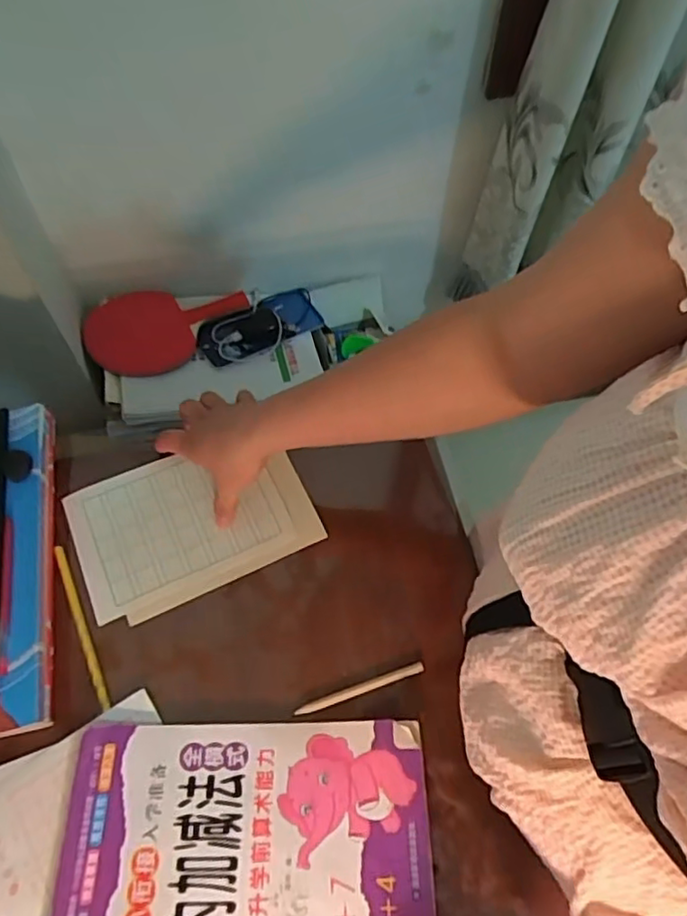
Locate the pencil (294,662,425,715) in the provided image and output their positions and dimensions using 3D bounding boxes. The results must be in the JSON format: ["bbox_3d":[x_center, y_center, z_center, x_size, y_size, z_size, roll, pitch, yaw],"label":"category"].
[{"bbox_3d":[0.014,0.185,0.492,0.105,0.004,0.009,-16,59,-10],"label":"pencil"}]

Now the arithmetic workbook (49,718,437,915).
[{"bbox_3d":[-0.067,0.279,0.420,0.250,0.013,0.182,-1,57,0],"label":"arithmetic workbook"}]

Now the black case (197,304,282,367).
[{"bbox_3d":[-0.157,-0.191,0.954,0.132,0.024,0.084,-31,63,-18],"label":"black case"}]

